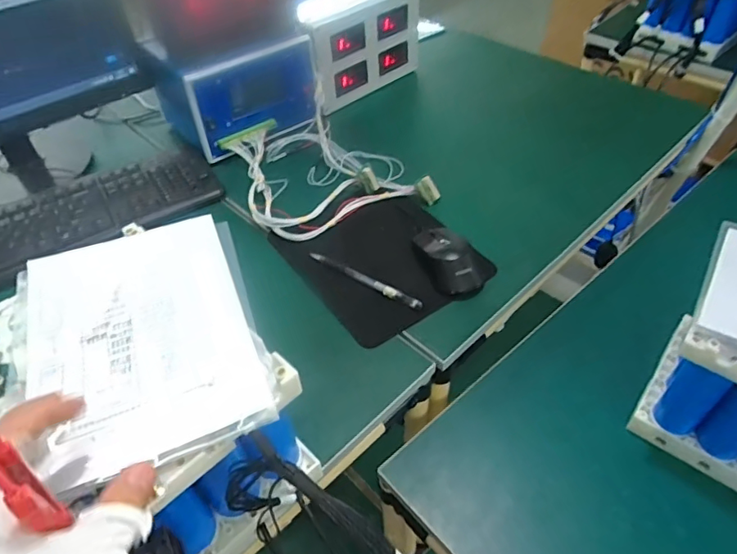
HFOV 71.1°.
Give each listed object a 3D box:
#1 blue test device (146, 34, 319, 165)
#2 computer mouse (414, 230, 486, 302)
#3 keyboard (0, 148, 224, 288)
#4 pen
[{"bbox_3d":[-0.207,-0.304,0.813,0.206,0.127,0.160,-29,51,-23],"label":"blue test device"},{"bbox_3d":[0.097,-0.023,0.616,0.058,0.032,0.097,-18,48,-13],"label":"computer mouse"},{"bbox_3d":[-0.418,-0.071,0.690,0.428,0.021,0.146,-26,50,-20],"label":"keyboard"},{"bbox_3d":[-0.006,0.002,0.616,0.161,0.009,0.014,26,53,25],"label":"pen"}]

